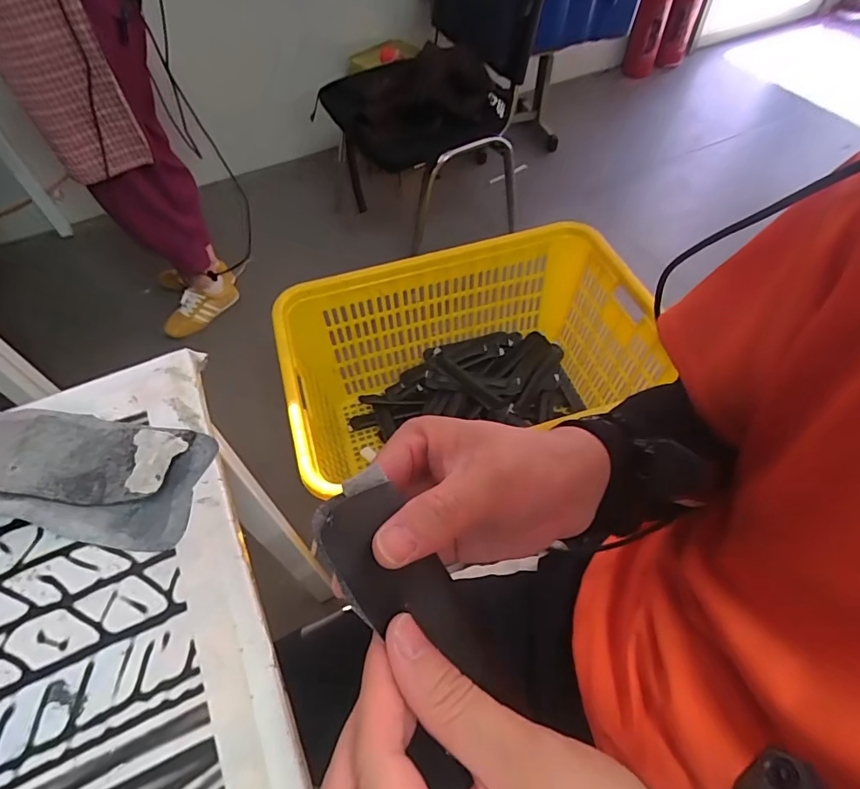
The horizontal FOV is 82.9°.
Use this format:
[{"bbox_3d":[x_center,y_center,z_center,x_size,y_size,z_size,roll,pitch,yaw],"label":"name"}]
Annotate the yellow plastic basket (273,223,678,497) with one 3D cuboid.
[{"bbox_3d":[0.108,-0.034,1.137,0.786,0.426,0.513,-16,57,-9],"label":"yellow plastic basket"}]

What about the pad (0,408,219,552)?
[{"bbox_3d":[-0.279,0.054,0.369,0.207,0.028,0.095,5,57,8],"label":"pad"}]

